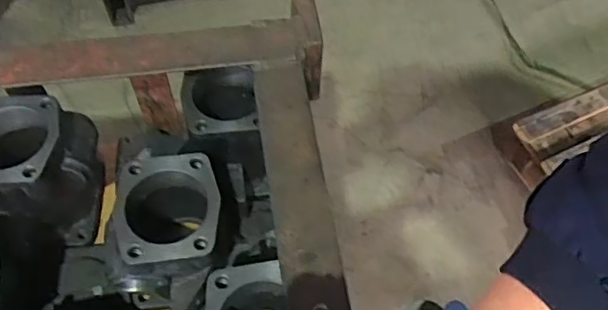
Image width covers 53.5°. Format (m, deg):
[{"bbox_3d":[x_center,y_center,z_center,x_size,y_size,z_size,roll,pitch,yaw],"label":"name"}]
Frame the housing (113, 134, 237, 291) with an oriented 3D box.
[{"bbox_3d":[-0.123,0.073,0.583,0.111,0.117,0.103,-8,60,-7],"label":"housing"}]

